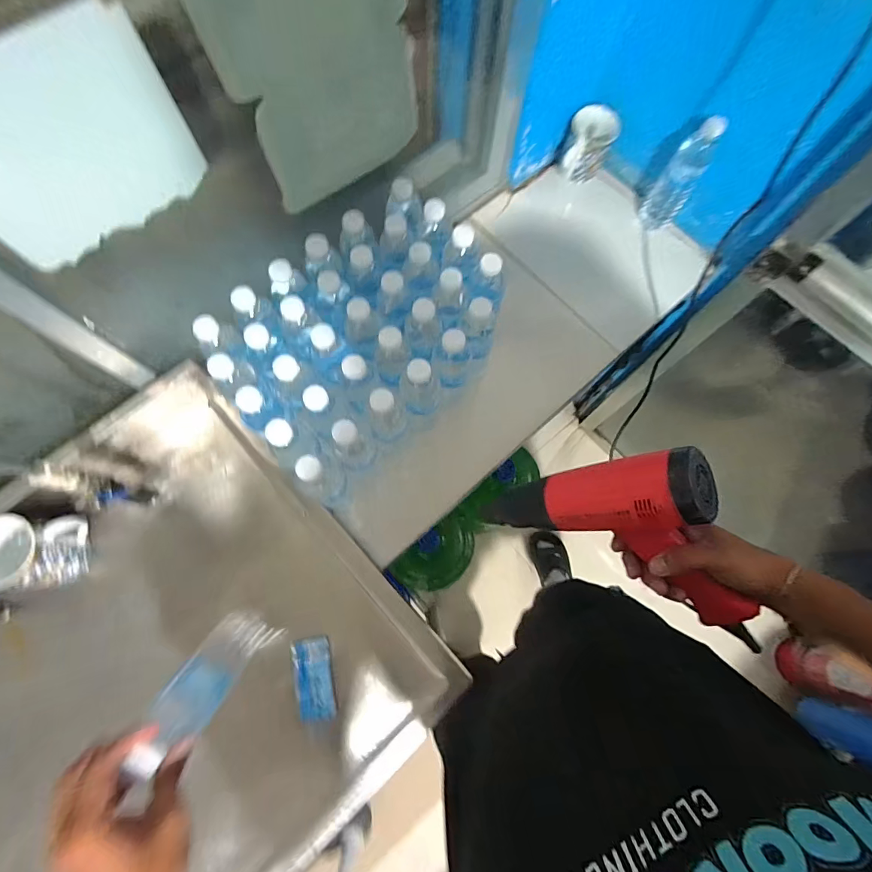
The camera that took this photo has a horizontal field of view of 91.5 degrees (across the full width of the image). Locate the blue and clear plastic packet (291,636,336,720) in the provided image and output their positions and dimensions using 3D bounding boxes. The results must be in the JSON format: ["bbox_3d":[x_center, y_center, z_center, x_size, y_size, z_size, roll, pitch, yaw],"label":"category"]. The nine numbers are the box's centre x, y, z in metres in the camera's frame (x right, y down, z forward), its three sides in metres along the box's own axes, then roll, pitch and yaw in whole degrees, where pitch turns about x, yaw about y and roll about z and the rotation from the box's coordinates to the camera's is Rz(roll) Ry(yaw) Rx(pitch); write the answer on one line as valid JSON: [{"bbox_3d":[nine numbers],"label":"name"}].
[{"bbox_3d":[-0.174,0.347,0.608,0.053,0.015,0.107,-10,74,-4],"label":"blue and clear plastic packet"}]

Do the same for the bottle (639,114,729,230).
[{"bbox_3d":[0.462,-0.485,0.802,0.068,0.212,0.061,34,76,9],"label":"bottle"}]

